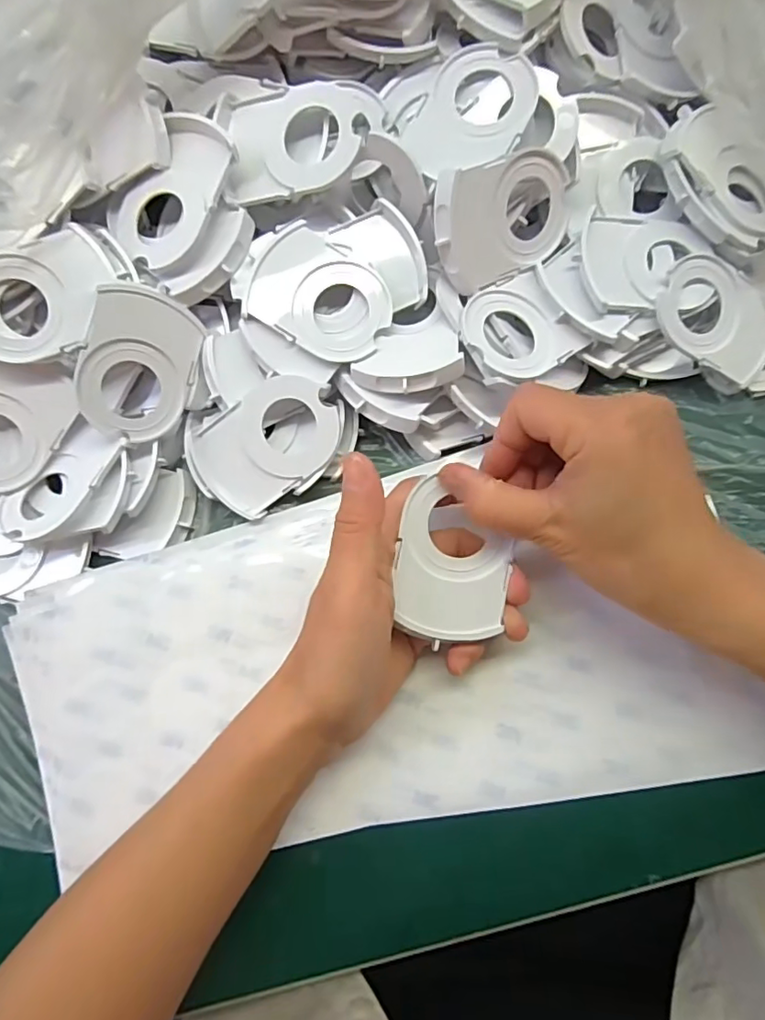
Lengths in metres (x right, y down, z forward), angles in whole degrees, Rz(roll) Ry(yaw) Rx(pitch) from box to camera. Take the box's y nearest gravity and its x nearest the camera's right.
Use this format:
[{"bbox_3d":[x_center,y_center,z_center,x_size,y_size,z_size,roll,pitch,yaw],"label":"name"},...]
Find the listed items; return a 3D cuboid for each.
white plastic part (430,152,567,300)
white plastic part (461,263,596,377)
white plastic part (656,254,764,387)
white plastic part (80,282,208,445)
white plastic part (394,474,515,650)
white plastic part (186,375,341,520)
[{"bbox_3d":[0.065,-0.151,0.289,0.082,0.055,0.008,-26,33,-19],"label":"white plastic part"},{"bbox_3d":[0.072,-0.096,0.293,0.059,0.017,0.052,-37,75,-8],"label":"white plastic part"},{"bbox_3d":[0.183,-0.105,0.304,0.074,0.007,0.056,42,82,-11],"label":"white plastic part"},{"bbox_3d":[-0.127,-0.075,0.292,0.004,0.054,0.077,23,98,50],"label":"white plastic part"},{"bbox_3d":[0.032,0.024,0.251,0.052,0.004,0.068,11,86,-7],"label":"white plastic part"},{"bbox_3d":[-0.063,-0.037,0.304,0.078,0.013,0.055,-40,97,3],"label":"white plastic part"}]

